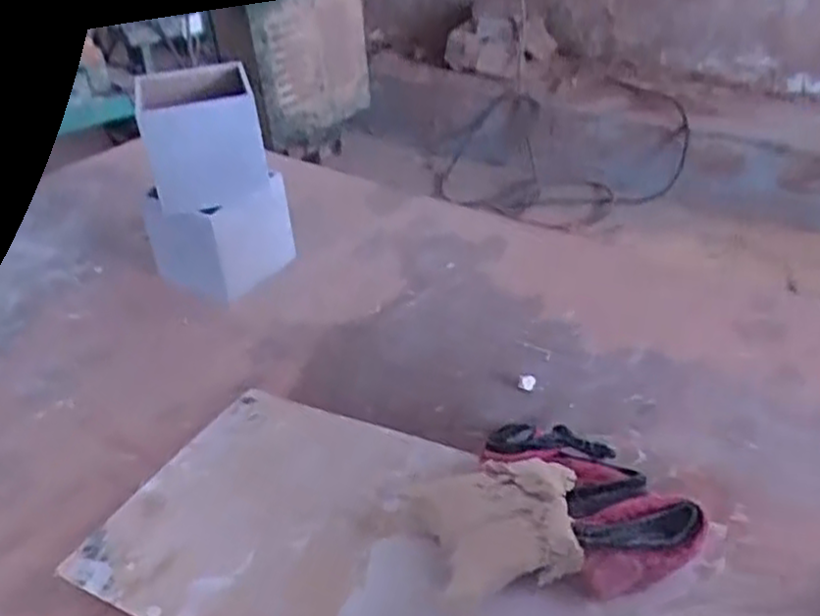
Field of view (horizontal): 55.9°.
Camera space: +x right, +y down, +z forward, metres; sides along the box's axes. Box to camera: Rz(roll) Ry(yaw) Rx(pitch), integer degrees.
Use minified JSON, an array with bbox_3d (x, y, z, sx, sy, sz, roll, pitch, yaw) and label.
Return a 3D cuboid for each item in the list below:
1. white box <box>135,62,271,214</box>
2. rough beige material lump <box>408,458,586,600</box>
[{"bbox_3d":[-0.221,-0.186,0.832,0.117,0.108,0.124,-12,34,-11],"label":"white box"},{"bbox_3d":[0.064,0.151,0.534,0.110,0.049,0.101,-3,33,2],"label":"rough beige material lump"}]

